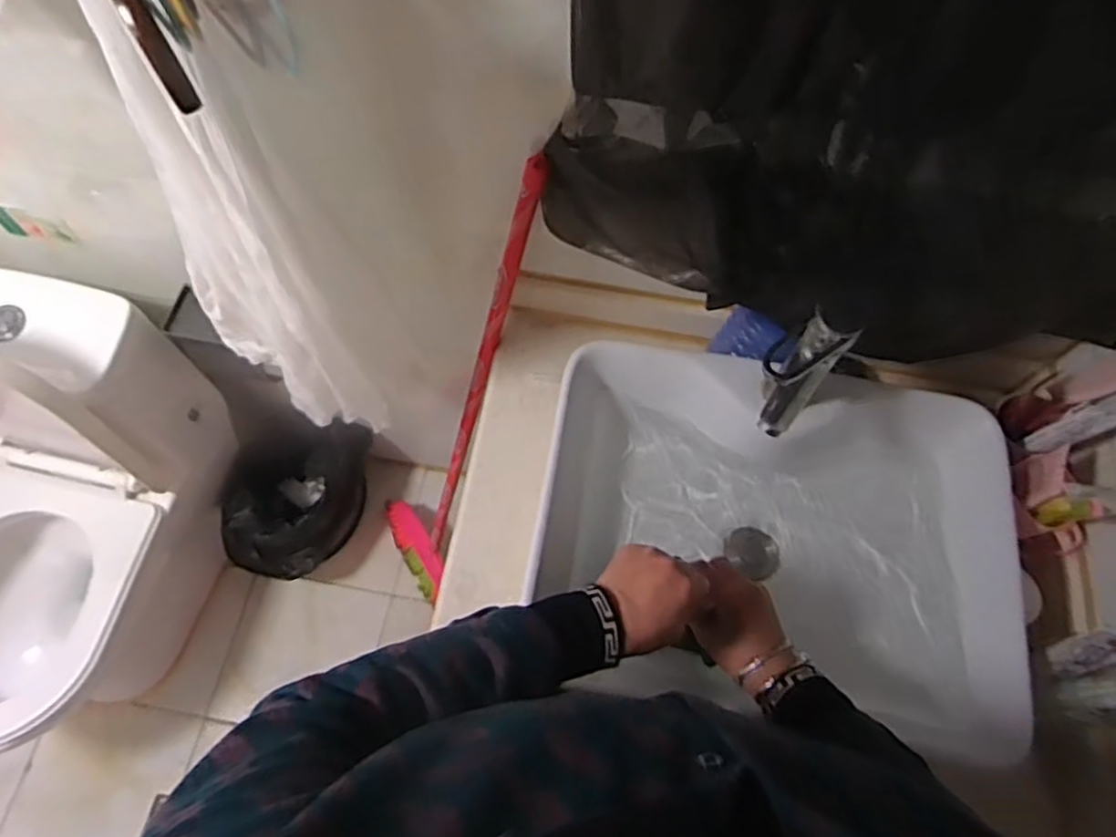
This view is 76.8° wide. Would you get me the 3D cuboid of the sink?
[{"bbox_3d":[0.207,0.119,0.717,0.453,0.105,0.343,12,65,2],"label":"sink"}]

